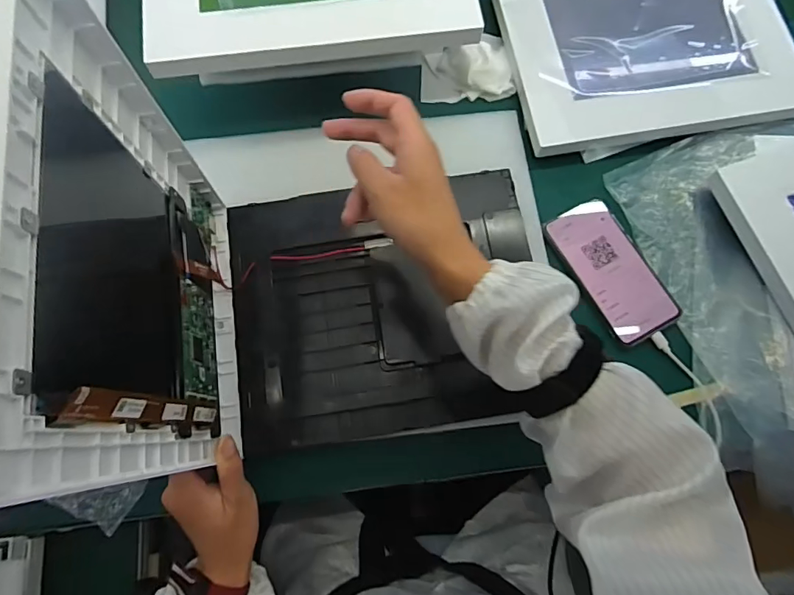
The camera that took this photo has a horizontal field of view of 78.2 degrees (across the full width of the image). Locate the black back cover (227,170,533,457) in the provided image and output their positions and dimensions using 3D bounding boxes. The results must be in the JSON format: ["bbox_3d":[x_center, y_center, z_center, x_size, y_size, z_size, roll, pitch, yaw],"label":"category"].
[{"bbox_3d":[-0.012,0.003,0.466,0.292,0.023,0.245,-8,74,-2],"label":"black back cover"}]

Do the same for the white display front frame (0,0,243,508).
[{"bbox_3d":[-0.161,-0.018,0.326,0.024,0.302,0.259,-7,74,-2],"label":"white display front frame"}]

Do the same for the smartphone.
[{"bbox_3d":[0.217,-0.028,0.492,0.073,0.008,0.144,-27,76,-7],"label":"smartphone"}]

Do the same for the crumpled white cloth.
[{"bbox_3d":[0.077,-0.263,0.543,0.100,0.030,0.081,-4,74,-1],"label":"crumpled white cloth"}]

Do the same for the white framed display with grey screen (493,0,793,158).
[{"bbox_3d":[0.272,-0.290,0.543,0.298,0.029,0.255,-10,74,-3],"label":"white framed display with grey screen"}]

